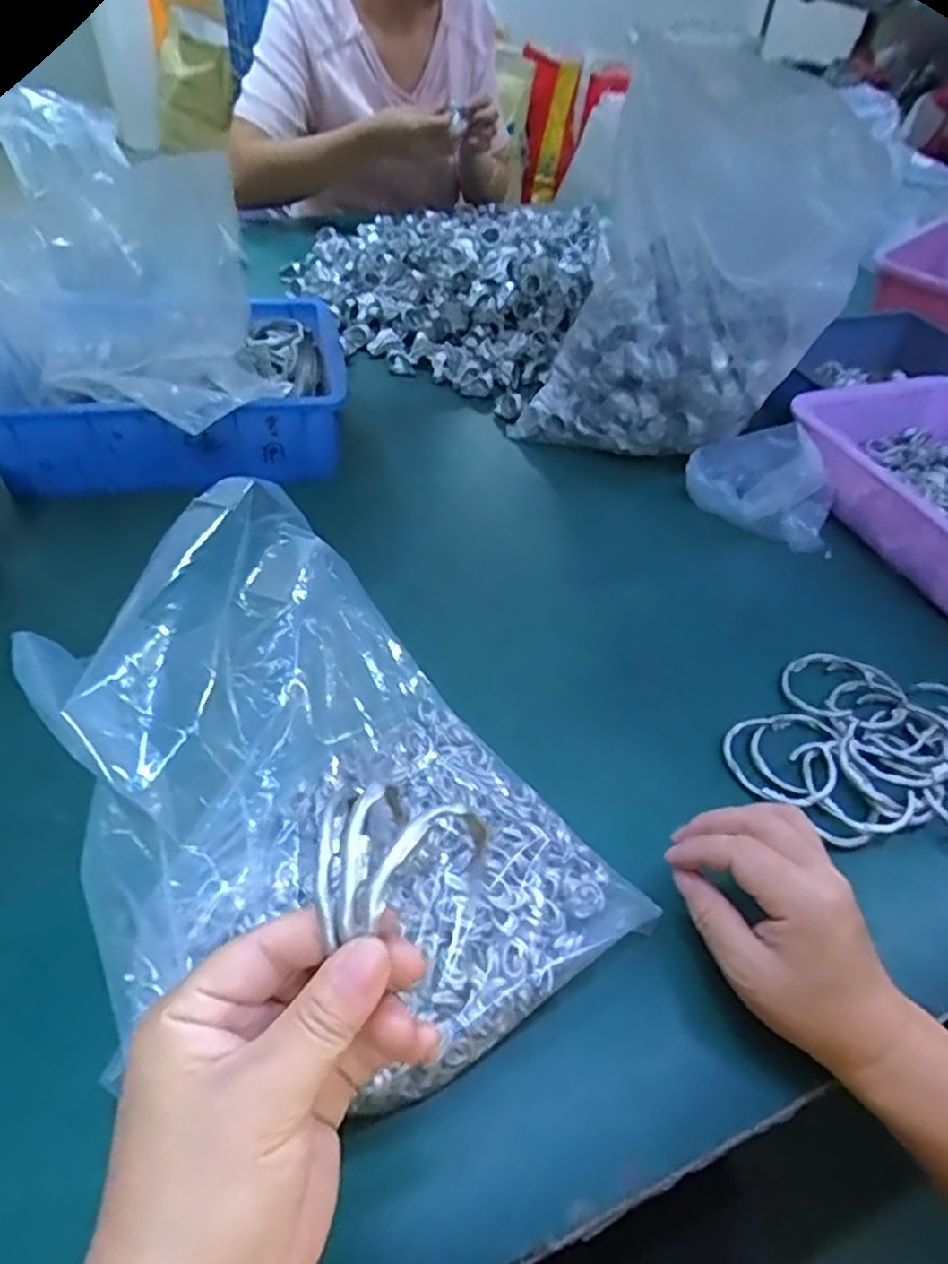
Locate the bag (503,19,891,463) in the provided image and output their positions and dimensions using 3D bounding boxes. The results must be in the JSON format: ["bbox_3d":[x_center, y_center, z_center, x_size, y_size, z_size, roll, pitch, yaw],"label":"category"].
[{"bbox_3d":[0.222,-0.341,0.705,0.237,0.310,0.264,21,47,13],"label":"bag"}]

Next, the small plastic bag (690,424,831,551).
[{"bbox_3d":[0.260,-0.135,0.638,0.079,0.082,0.129,-20,51,-24],"label":"small plastic bag"}]

